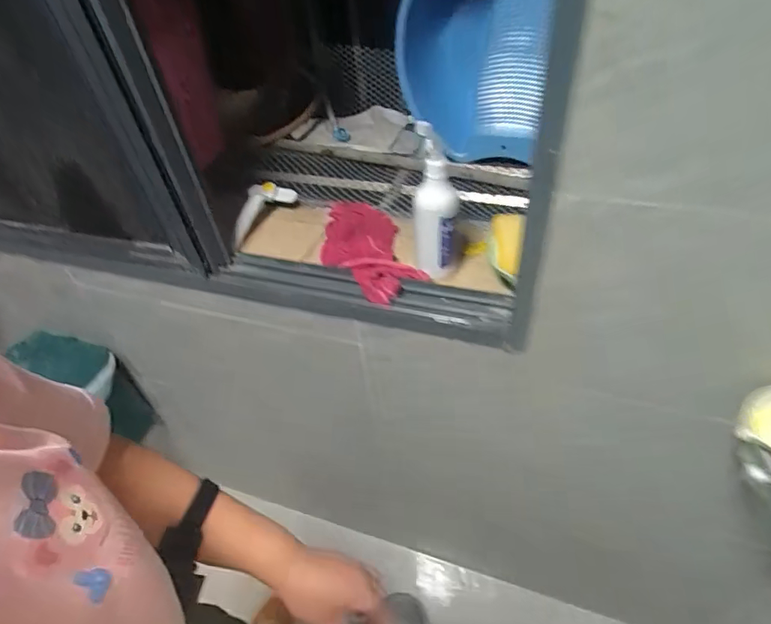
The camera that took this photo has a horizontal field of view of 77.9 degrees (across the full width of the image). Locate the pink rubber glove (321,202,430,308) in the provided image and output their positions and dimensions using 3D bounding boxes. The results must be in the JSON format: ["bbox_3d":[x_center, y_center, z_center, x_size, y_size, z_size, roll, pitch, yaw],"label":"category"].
[{"bbox_3d":[-0.035,-0.114,0.799,0.140,0.054,0.321,-16,46,-8],"label":"pink rubber glove"}]

